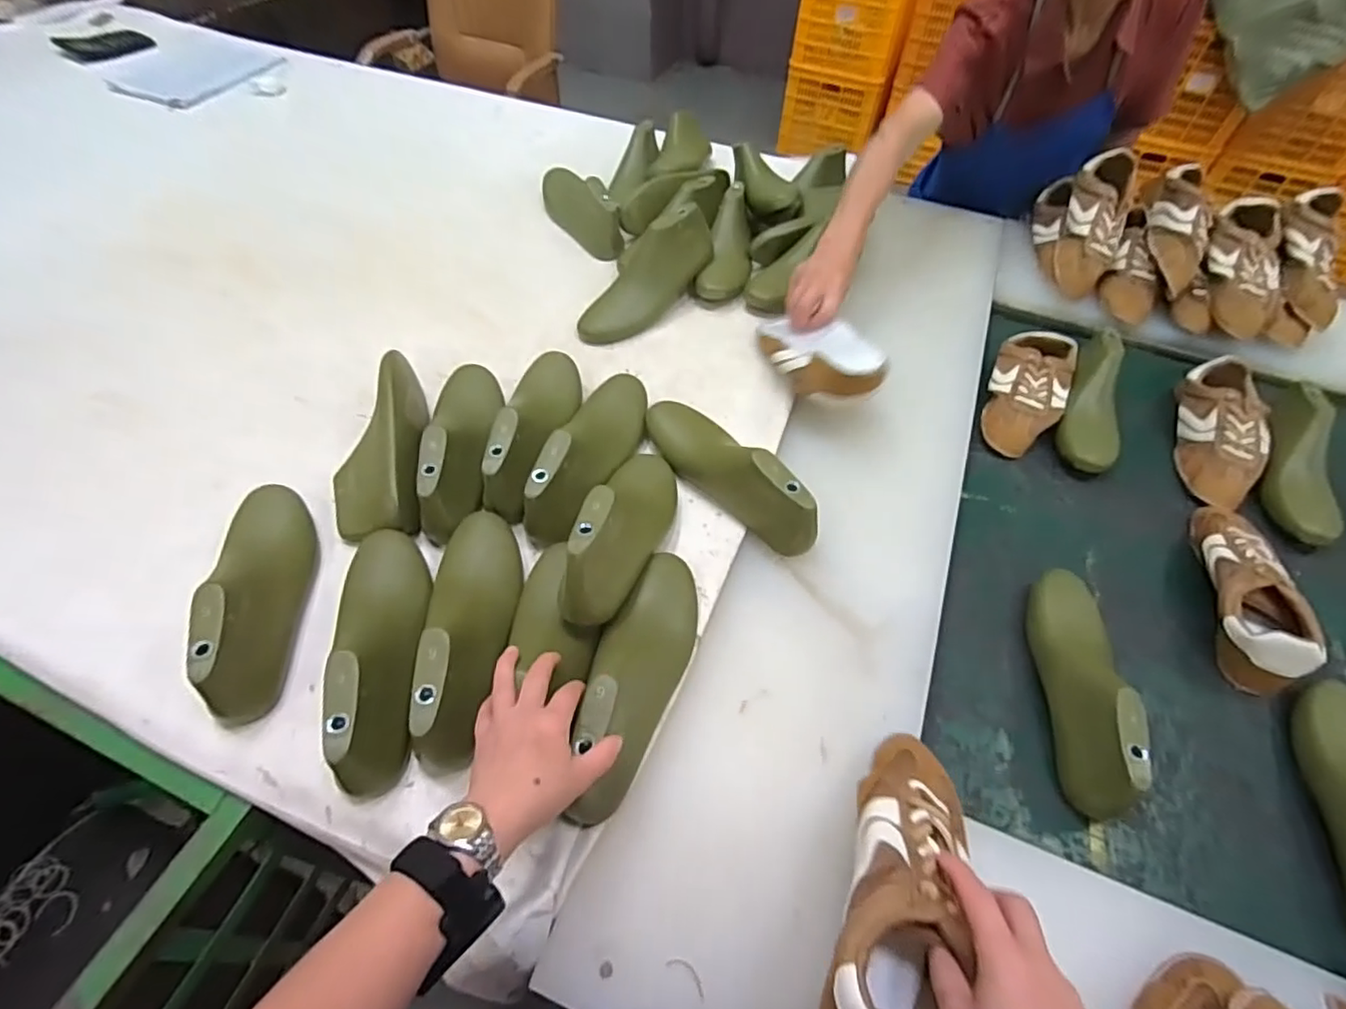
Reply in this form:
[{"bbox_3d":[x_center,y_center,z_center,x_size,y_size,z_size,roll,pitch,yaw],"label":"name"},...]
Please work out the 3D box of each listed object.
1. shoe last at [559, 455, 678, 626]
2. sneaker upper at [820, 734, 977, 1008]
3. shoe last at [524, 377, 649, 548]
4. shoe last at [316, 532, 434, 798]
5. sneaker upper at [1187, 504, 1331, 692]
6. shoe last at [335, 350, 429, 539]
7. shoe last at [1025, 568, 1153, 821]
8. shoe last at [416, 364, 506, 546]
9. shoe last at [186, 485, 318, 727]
[{"bbox_3d":[-0.050,0.016,0.648,0.073,0.102,0.259,14,28,10],"label":"shoe last"},{"bbox_3d":[0.164,0.259,0.438,0.084,0.071,0.241,21,40,14],"label":"sneaker upper"},{"bbox_3d":[-0.092,-0.069,0.734,0.075,0.096,0.272,16,55,11],"label":"shoe last"},{"bbox_3d":[-0.262,0.118,0.569,0.079,0.091,0.251,-15,55,-11],"label":"shoe last"},{"bbox_3d":[0.658,0.090,0.725,0.098,0.068,0.252,11,54,7],"label":"sneaker upper"},{"bbox_3d":[-0.335,-0.071,0.724,0.108,0.078,0.242,-13,55,-10],"label":"shoe last"},{"bbox_3d":[0.408,0.170,0.635,0.063,0.090,0.252,14,55,9],"label":"shoe last"},{"bbox_3d":[-0.247,-0.082,0.737,0.070,0.102,0.255,-3,54,-3],"label":"shoe last"},{"bbox_3d":[-0.397,0.067,0.599,0.074,0.086,0.247,-16,55,-12],"label":"shoe last"}]

